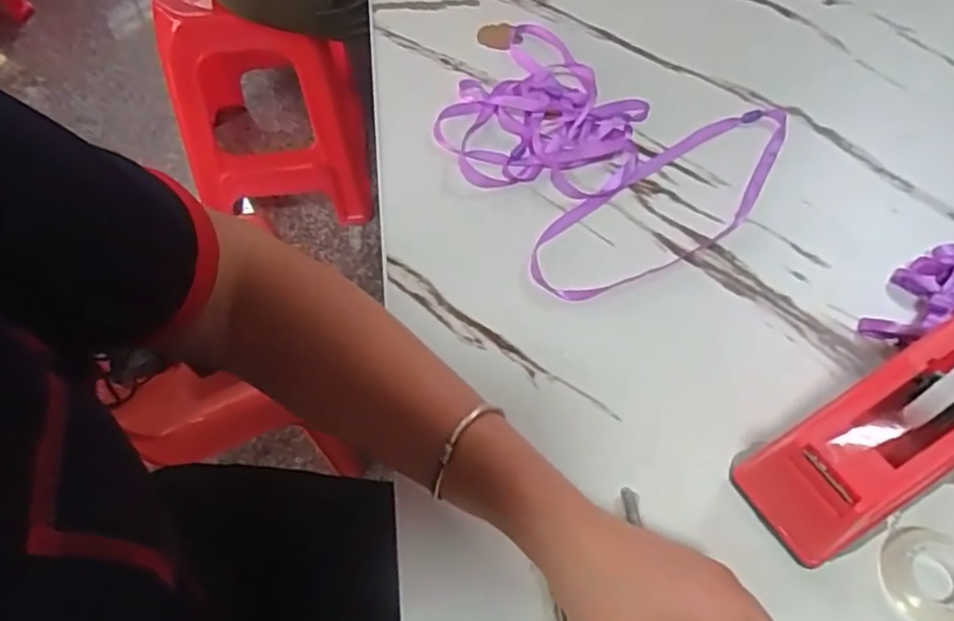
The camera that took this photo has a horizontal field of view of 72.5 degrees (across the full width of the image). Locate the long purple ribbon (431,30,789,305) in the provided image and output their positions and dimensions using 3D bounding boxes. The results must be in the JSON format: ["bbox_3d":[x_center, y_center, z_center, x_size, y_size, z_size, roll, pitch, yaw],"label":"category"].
[{"bbox_3d":[0.099,-0.149,0.525,0.259,0.012,0.271,-27,62,-19],"label":"long purple ribbon"}]

